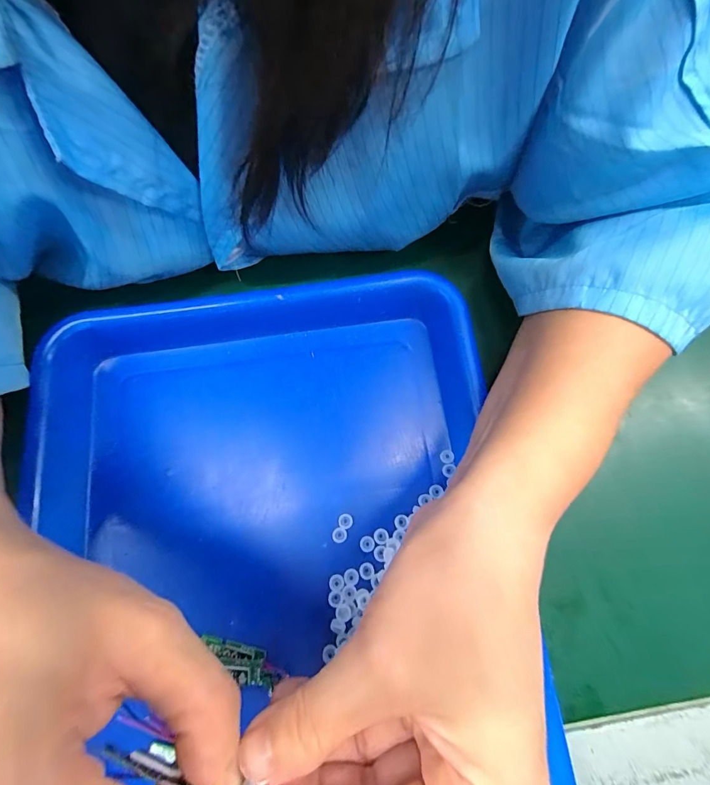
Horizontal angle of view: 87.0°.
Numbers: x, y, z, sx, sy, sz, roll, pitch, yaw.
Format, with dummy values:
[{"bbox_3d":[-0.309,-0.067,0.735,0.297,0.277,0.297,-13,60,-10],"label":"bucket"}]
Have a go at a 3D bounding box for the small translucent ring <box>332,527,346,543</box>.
[{"bbox_3d":[-0.009,0.078,0.205,0.008,0.005,0.008,0,77,0],"label":"small translucent ring"}]

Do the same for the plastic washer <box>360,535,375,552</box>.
[{"bbox_3d":[0.007,0.082,0.202,0.008,0.004,0.008,-5,75,-1],"label":"plastic washer"}]

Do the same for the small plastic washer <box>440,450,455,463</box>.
[{"bbox_3d":[0.053,0.037,0.215,0.008,0.004,0.008,0,75,0],"label":"small plastic washer"}]

